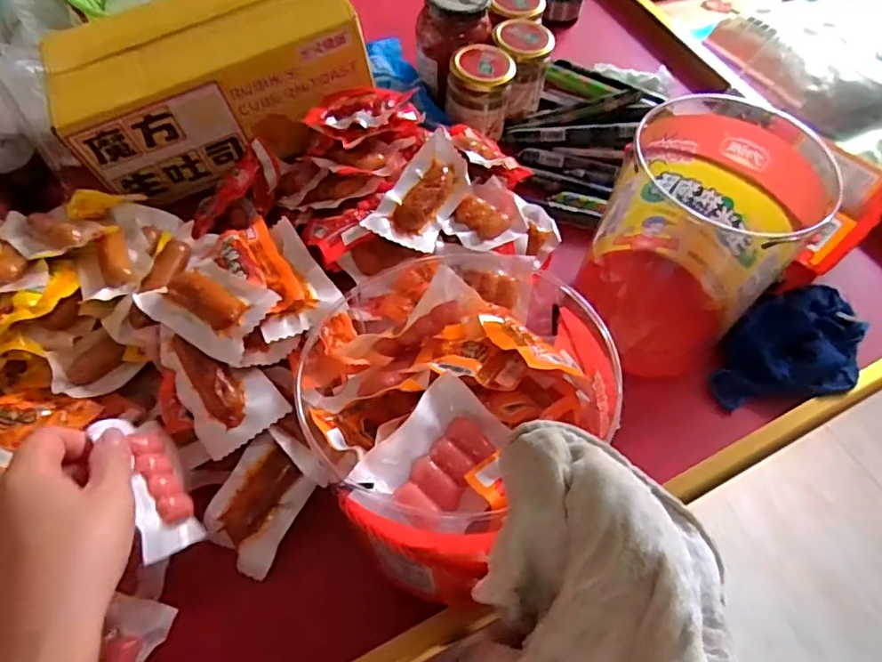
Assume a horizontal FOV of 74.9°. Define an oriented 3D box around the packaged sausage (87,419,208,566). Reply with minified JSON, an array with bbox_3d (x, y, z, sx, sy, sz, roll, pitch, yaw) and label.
[{"bbox_3d":[-0.185,0.098,0.369,0.018,0.058,0.094,-32,75,14],"label":"packaged sausage"}]

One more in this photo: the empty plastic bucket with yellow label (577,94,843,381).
[{"bbox_3d":[0.195,-0.065,0.469,0.134,0.146,0.128,40,65,18],"label":"empty plastic bucket with yellow label"}]

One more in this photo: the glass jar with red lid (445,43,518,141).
[{"bbox_3d":[0.041,-0.250,0.594,0.062,0.067,0.060,2,59,-3],"label":"glass jar with red lid"}]

